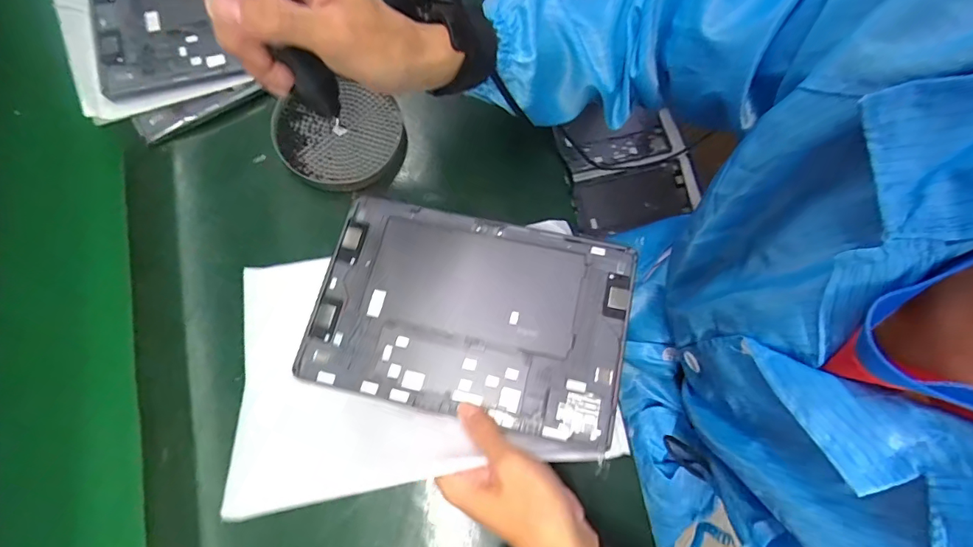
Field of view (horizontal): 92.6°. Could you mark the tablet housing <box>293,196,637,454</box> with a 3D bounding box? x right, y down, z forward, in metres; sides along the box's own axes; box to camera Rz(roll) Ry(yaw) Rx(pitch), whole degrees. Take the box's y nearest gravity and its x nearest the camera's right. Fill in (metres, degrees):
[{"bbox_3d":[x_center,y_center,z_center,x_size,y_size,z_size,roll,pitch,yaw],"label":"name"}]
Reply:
[{"bbox_3d":[-0.014,0.032,0.386,0.249,0.008,0.163,12,74,6],"label":"tablet housing"}]

